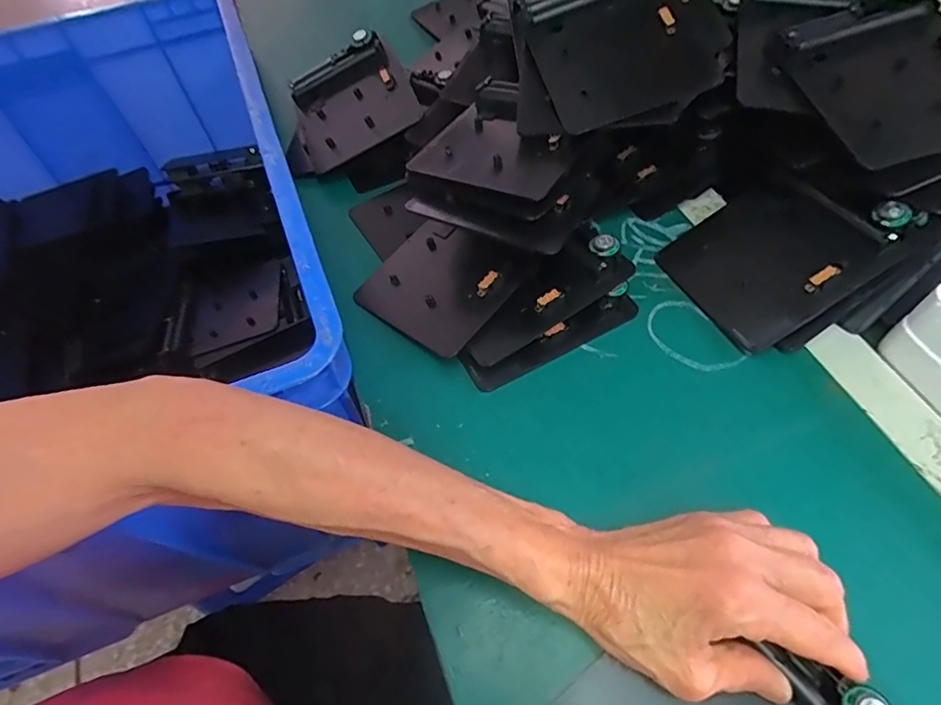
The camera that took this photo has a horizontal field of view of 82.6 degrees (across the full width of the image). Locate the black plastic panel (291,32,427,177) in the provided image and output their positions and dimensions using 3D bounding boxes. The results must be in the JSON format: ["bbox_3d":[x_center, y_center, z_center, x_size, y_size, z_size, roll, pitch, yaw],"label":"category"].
[{"bbox_3d":[-0.110,-0.231,0.499,0.110,0.024,0.127,-28,64,10],"label":"black plastic panel"}]

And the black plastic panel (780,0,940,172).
[{"bbox_3d":[0.277,-0.177,0.342,0.114,0.015,0.118,-18,68,0],"label":"black plastic panel"}]

